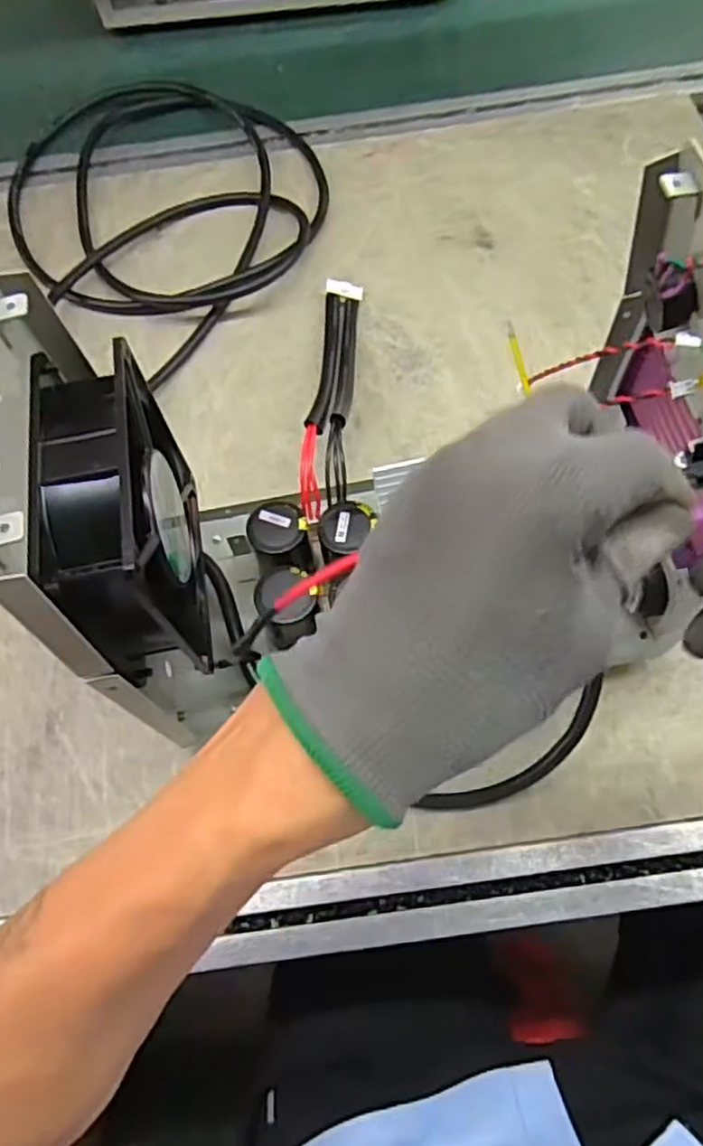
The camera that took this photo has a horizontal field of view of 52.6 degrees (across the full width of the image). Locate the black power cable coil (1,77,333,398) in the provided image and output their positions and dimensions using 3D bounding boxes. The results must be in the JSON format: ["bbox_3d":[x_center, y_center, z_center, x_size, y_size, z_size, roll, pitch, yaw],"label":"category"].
[{"bbox_3d":[-0.171,-0.328,0.616,0.297,0.020,0.264,38,73,18],"label":"black power cable coil"}]

